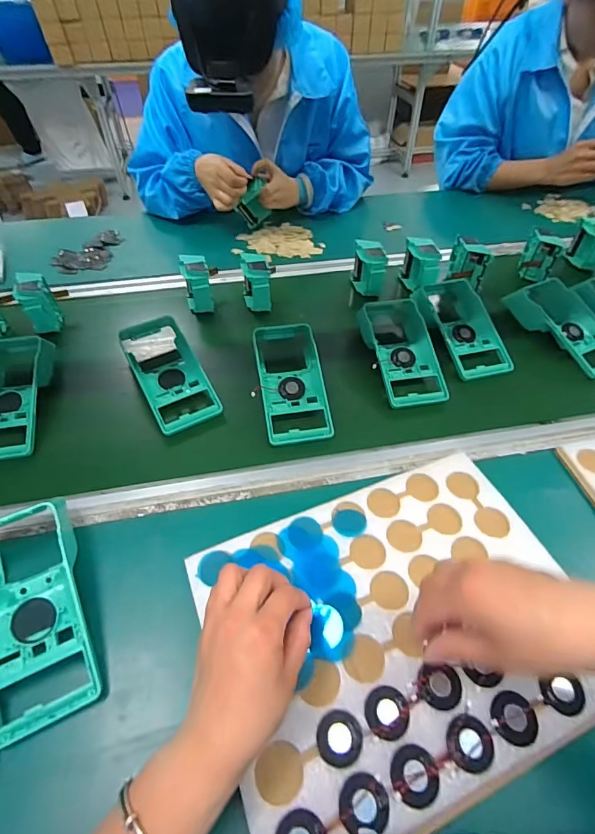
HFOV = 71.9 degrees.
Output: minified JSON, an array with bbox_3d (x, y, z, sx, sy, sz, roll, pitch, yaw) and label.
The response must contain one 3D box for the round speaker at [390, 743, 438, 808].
[{"bbox_3d":[0.084,0.257,0.294,0.034,0.004,0.032,-35,58,-26],"label":"round speaker"}]

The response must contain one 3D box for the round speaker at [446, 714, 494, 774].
[{"bbox_3d":[0.128,0.241,0.303,0.033,0.004,0.033,0,50,0],"label":"round speaker"}]

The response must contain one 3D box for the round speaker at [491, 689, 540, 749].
[{"bbox_3d":[0.166,0.229,0.313,0.036,0.004,0.033,0,50,0],"label":"round speaker"}]

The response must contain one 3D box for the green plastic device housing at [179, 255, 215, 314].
[{"bbox_3d":[-0.160,-0.208,0.656,0.043,0.073,0.058,-10,51,-9],"label":"green plastic device housing"}]

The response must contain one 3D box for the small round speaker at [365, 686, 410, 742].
[{"bbox_3d":[0.070,0.229,0.318,0.032,0.005,0.033,1,53,2],"label":"small round speaker"}]

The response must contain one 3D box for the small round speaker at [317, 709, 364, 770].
[{"bbox_3d":[0.032,0.240,0.306,0.033,0.006,0.033,0,53,2],"label":"small round speaker"}]

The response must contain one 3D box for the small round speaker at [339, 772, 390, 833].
[{"bbox_3d":[0.046,0.268,0.284,0.033,0.005,0.031,0,50,0],"label":"small round speaker"}]

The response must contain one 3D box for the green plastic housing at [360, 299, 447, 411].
[{"bbox_3d":[0.147,-0.097,0.583,0.085,0.047,0.192,-8,50,-7],"label":"green plastic housing"}]

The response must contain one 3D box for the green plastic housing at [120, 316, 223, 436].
[{"bbox_3d":[-0.172,-0.066,0.544,0.082,0.030,0.184,-23,53,-18],"label":"green plastic housing"}]

